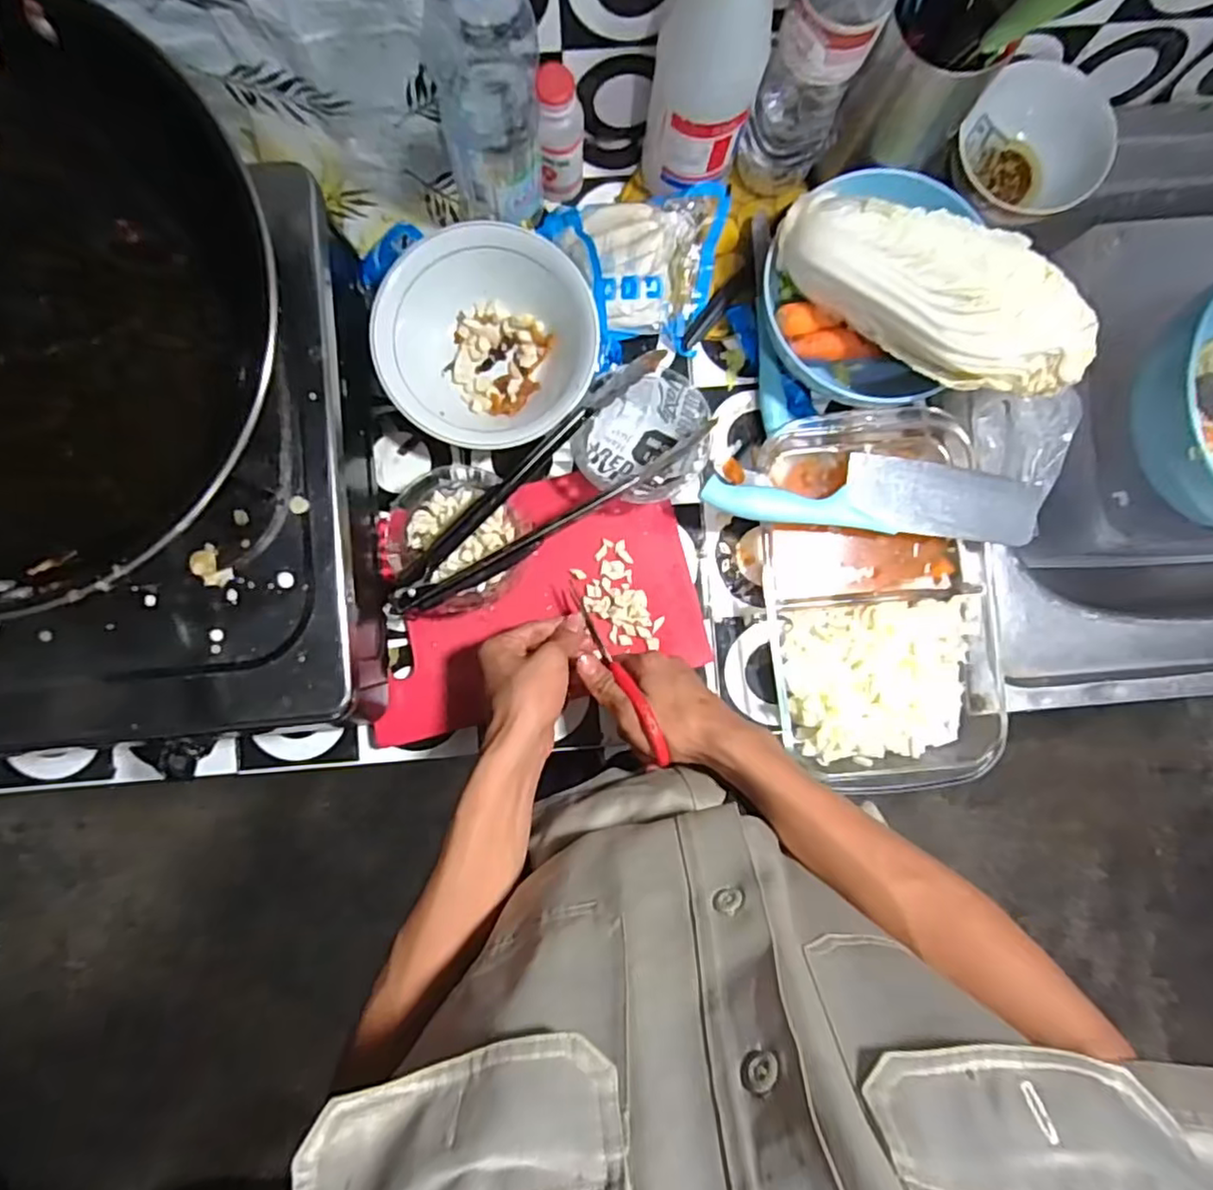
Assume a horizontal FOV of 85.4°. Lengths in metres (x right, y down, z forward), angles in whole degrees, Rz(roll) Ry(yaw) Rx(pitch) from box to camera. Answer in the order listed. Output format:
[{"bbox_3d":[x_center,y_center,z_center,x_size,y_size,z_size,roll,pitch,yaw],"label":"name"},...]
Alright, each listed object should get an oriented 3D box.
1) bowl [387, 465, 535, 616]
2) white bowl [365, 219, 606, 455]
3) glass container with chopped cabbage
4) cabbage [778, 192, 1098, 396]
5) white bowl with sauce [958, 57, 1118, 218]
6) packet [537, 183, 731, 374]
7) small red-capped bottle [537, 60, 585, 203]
[{"bbox_3d":[-0.115,-0.041,0.510,0.107,0.052,0.110,0,88,-1],"label":"bowl"},{"bbox_3d":[-0.092,-0.197,0.515,0.164,0.052,0.157,0,88,-1],"label":"white bowl"},{"bbox_3d":[0.215,0.000,0.520,0.180,0.050,0.292,-6,88,-1],"label":"glass container with chopped cabbage"},{"bbox_3d":[0.214,-0.201,0.444,0.210,0.073,0.063,34,88,16],"label":"cabbage"},{"bbox_3d":[0.321,-0.346,0.505,0.101,0.052,0.105,0,88,-1],"label":"white bowl with sauce"},{"bbox_3d":[0.032,-0.251,0.521,0.135,0.045,0.123,-11,88,-2],"label":"packet"},{"bbox_3d":[-0.033,-0.342,0.495,0.032,0.099,0.034,0,88,-1],"label":"small red-capped bottle"}]

